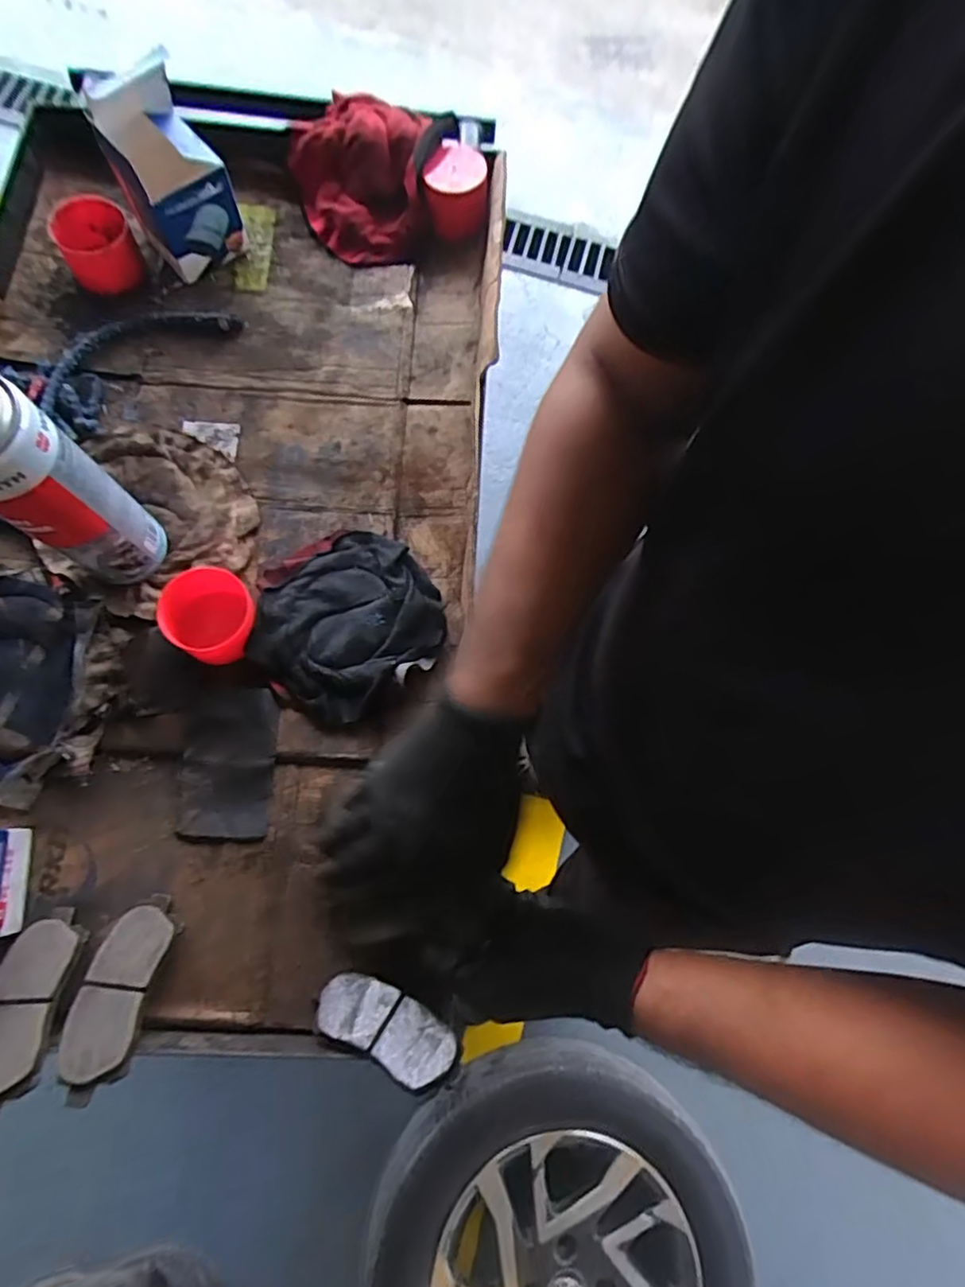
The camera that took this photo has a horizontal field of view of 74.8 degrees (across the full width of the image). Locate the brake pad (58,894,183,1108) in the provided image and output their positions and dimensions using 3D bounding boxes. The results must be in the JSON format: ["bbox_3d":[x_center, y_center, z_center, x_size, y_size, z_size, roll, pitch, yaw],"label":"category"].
[{"bbox_3d":[-0.246,0.235,0.430,0.046,0.014,0.123,5,50,1],"label":"brake pad"}]

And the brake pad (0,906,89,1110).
[{"bbox_3d":[-0.306,0.241,0.421,0.048,0.015,0.121,-4,46,-2],"label":"brake pad"}]

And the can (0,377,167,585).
[{"bbox_3d":[-0.287,-0.100,0.429,0.057,0.214,0.073,44,74,8],"label":"can"}]

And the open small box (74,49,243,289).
[{"bbox_3d":[-0.277,-0.416,0.565,0.086,0.115,0.095,-27,77,-12],"label":"open small box"}]

